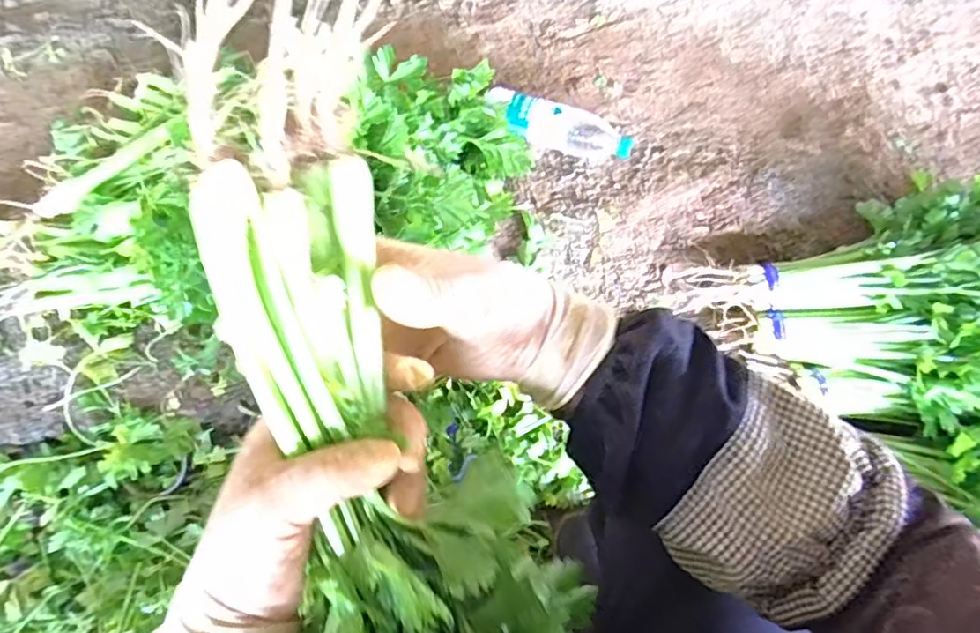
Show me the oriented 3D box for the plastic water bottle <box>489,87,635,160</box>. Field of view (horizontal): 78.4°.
[{"bbox_3d":[0.104,-0.286,0.906,0.227,0.069,0.079,17,58,8],"label":"plastic water bottle"}]

